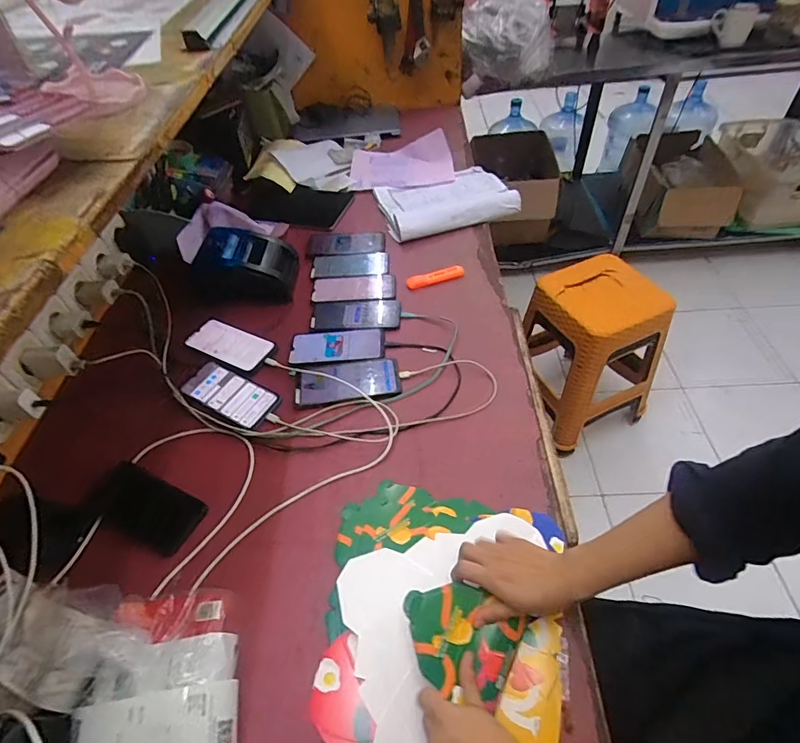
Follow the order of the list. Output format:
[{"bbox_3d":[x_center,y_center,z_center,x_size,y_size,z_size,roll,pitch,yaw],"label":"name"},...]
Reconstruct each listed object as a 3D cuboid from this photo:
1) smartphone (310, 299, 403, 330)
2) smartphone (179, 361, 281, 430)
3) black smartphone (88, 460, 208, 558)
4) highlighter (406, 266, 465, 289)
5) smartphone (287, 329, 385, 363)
[{"bbox_3d":[-0.082,-0.111,0.851,0.163,0.008,0.079,-2,50,4],"label":"smartphone"},{"bbox_3d":[-0.281,0.034,0.744,0.176,0.006,0.076,23,56,23],"label":"smartphone"},{"bbox_3d":[-0.342,0.181,0.613,0.152,0.011,0.079,17,53,19],"label":"black smartphone"},{"bbox_3d":[0.071,-0.190,0.915,0.118,0.017,0.020,-15,50,-7],"label":"highlighter"},{"bbox_3d":[-0.110,-0.047,0.801,0.164,0.005,0.077,-4,50,2],"label":"smartphone"}]

